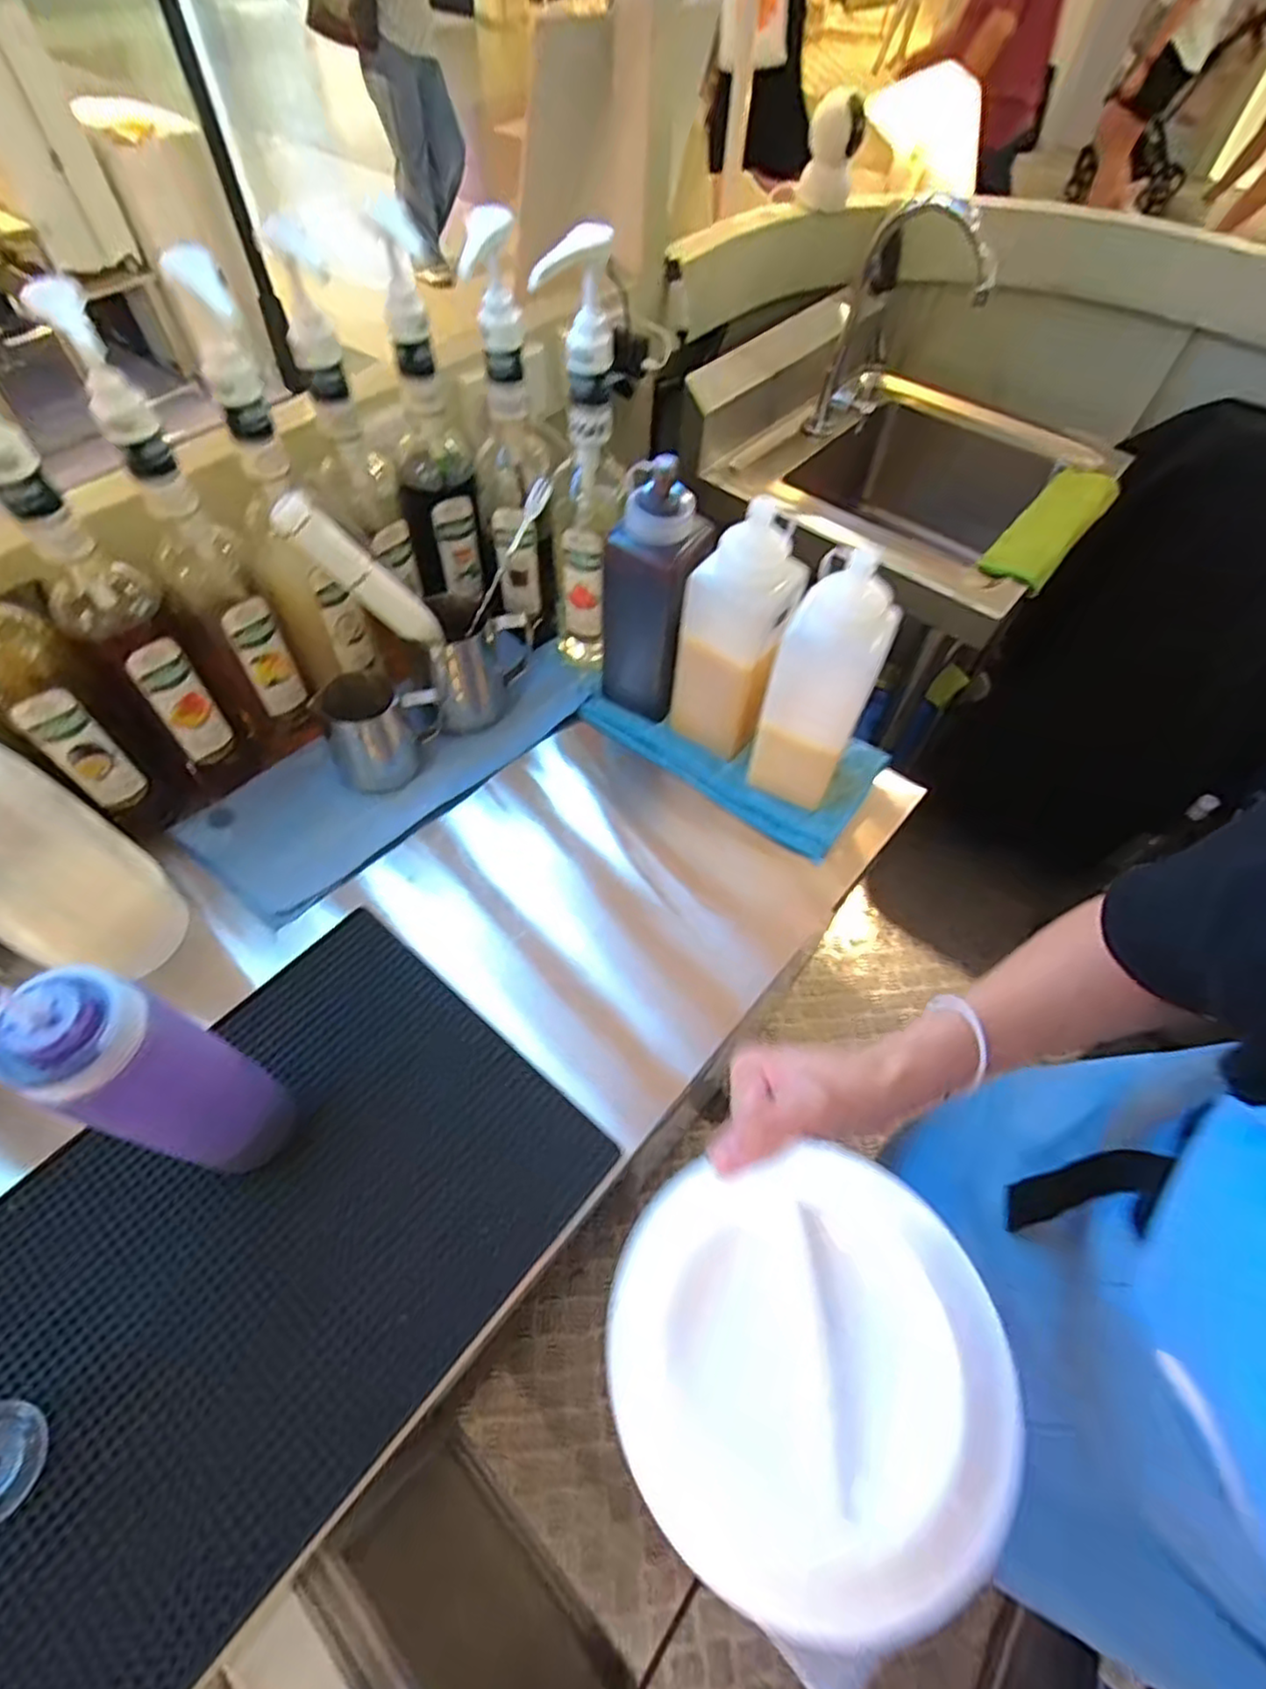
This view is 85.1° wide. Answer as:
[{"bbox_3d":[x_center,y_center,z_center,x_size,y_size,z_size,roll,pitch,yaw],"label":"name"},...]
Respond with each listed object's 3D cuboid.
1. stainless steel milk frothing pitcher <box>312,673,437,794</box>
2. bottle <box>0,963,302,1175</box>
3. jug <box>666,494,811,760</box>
[{"bbox_3d":[-0.240,-0.118,0.657,0.107,0.091,0.088,-27,62,-19],"label":"stainless steel milk frothing pitcher"},{"bbox_3d":[-0.261,0.121,0.370,0.070,0.245,0.061,22,58,11],"label":"bottle"},{"bbox_3d":[0.093,-0.181,0.624,0.088,0.229,0.069,32,61,17],"label":"jug"}]

